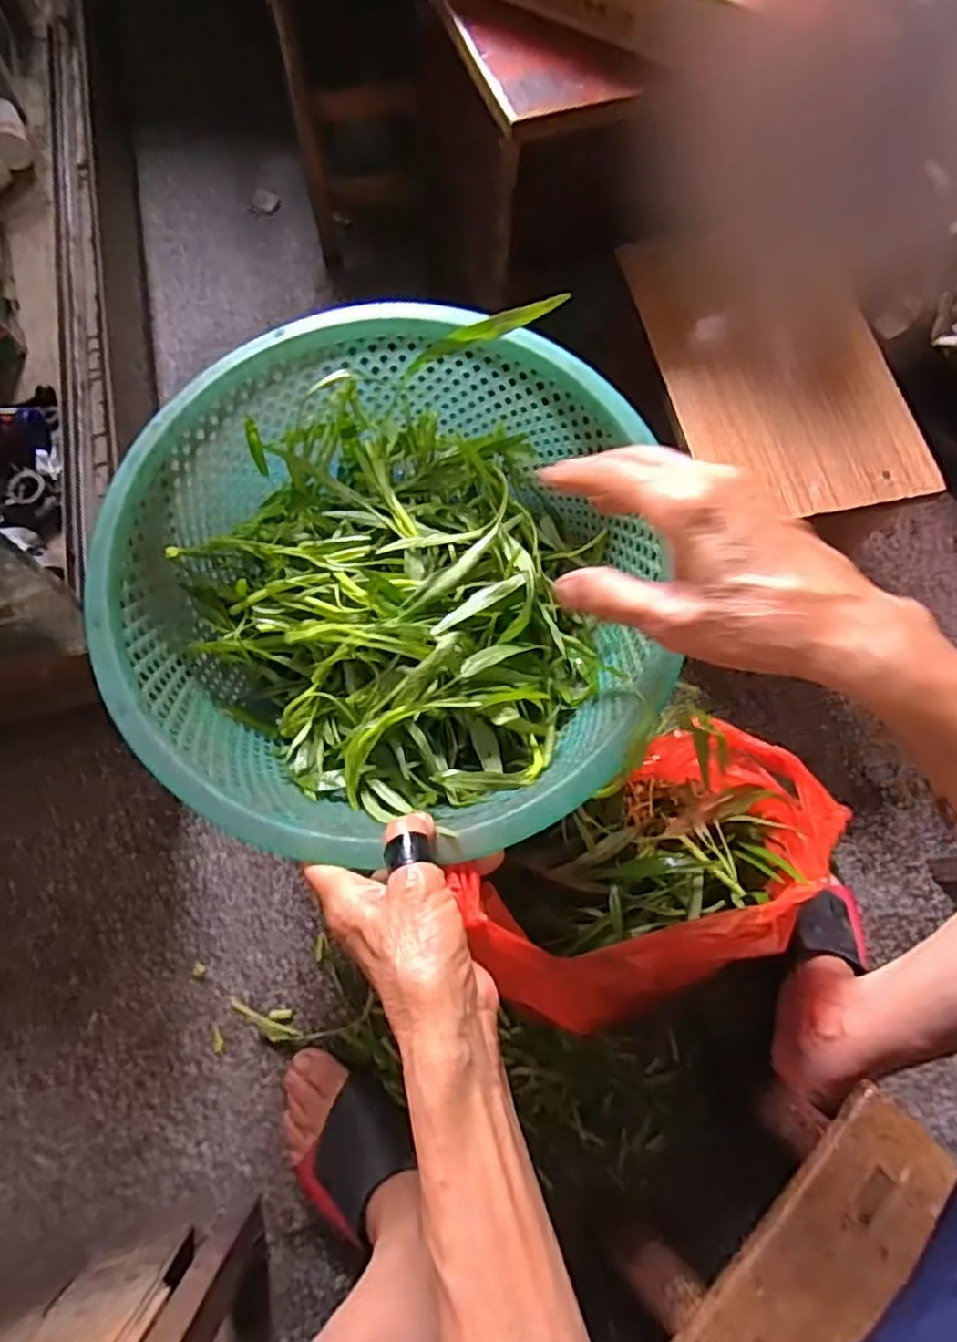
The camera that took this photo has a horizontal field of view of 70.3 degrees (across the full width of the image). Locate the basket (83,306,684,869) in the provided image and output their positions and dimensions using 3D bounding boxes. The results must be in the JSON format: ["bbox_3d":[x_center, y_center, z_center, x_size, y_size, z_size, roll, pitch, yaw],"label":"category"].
[{"bbox_3d":[-0.059,-0.053,0.447,0.324,0.118,0.337,1,73,-2],"label":"basket"}]

